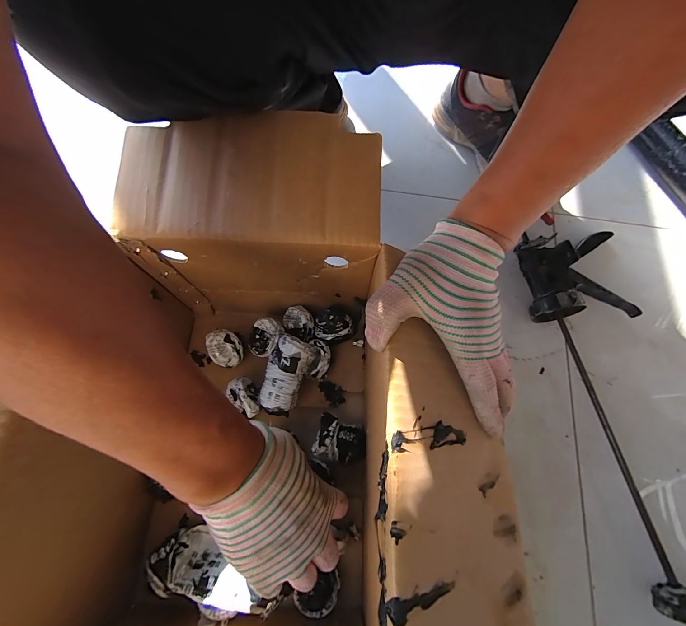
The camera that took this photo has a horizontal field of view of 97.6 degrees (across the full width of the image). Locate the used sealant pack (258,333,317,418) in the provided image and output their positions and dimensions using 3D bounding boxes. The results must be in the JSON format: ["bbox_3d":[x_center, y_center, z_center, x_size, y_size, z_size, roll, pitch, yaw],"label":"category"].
[{"bbox_3d":[-0.068,0.075,0.367,0.046,0.047,0.094,20,90,7],"label":"used sealant pack"}]

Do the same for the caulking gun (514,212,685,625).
[{"bbox_3d":[0.339,0.084,0.400,0.171,0.059,0.494,3,69,1],"label":"caulking gun"}]

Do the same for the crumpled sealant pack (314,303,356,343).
[{"bbox_3d":[-0.011,0.019,0.404,0.054,0.045,0.048,-38,74,-13],"label":"crumpled sealant pack"}]

